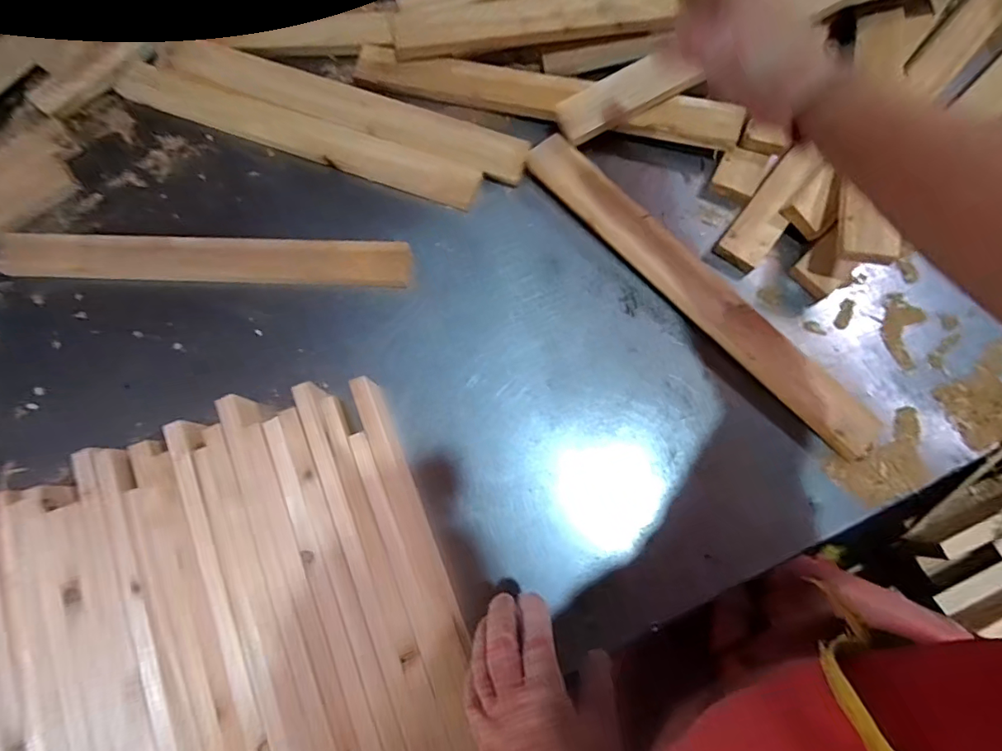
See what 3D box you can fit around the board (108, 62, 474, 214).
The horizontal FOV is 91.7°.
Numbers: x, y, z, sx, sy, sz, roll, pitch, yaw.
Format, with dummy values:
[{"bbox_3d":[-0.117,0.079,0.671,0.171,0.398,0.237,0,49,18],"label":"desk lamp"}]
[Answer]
[{"bbox_3d":[-0.263,-0.309,0.620,0.489,0.018,0.051,20,78,6],"label":"board"}]

